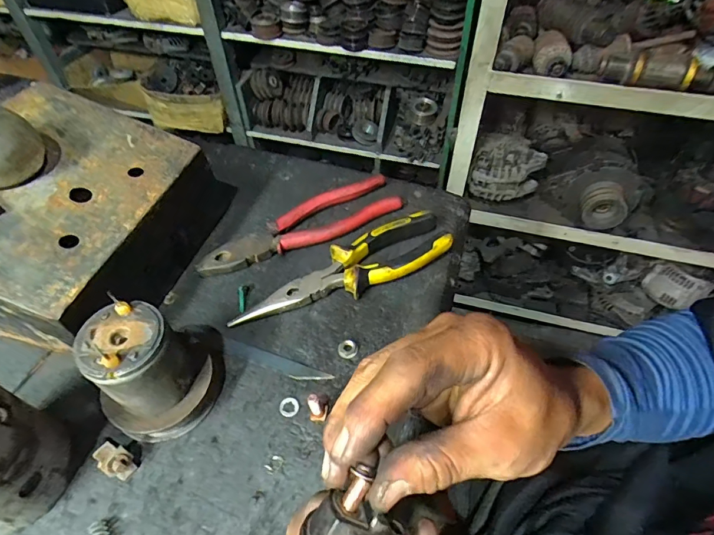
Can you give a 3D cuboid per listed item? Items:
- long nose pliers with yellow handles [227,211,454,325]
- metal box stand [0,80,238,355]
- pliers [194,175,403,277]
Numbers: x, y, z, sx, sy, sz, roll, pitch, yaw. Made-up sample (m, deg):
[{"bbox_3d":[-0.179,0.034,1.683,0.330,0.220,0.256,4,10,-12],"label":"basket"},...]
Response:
[{"bbox_3d":[-0.010,0.003,0.359,0.188,0.026,0.053,-22,55,-15],"label":"long nose pliers with yellow handles"},{"bbox_3d":[-0.271,-0.049,0.337,0.251,0.133,0.191,14,54,12],"label":"metal box stand"},{"bbox_3d":[-0.051,-0.040,0.398,0.194,0.015,0.054,-19,54,-13],"label":"pliers"}]

